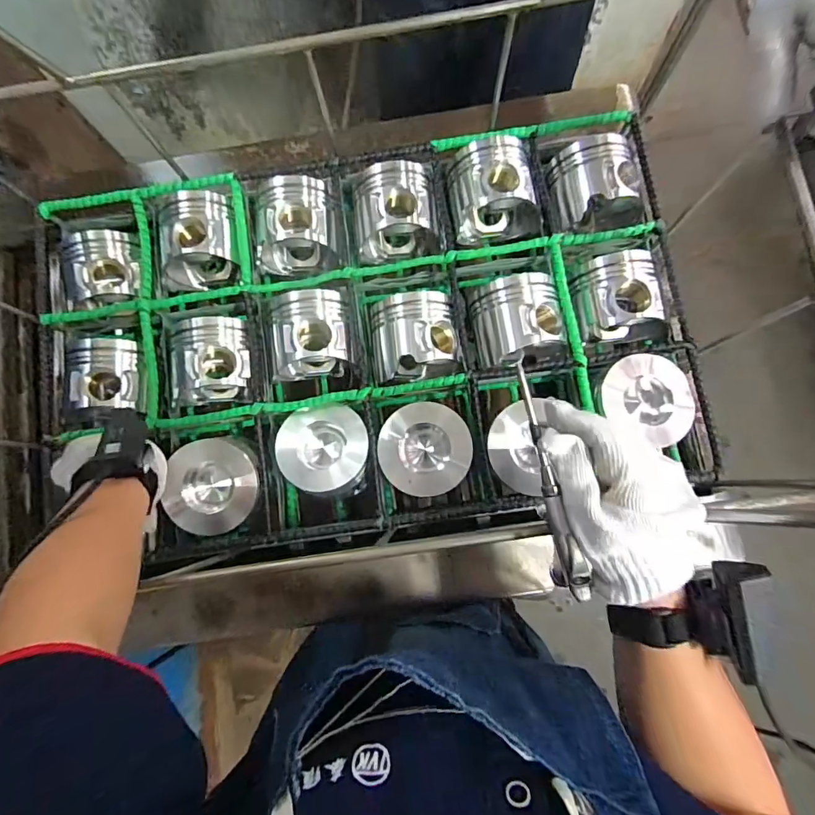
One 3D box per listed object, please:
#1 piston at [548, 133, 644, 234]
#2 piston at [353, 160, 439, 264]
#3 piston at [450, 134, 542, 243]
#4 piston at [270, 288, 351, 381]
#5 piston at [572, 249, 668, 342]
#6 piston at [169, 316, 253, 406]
[{"bbox_3d":[0.243,-0.287,0.613,0.109,0.084,0.114,-13,81,0],"label":"piston"},{"bbox_3d":[-0.019,-0.261,0.627,0.106,0.098,0.105,-9,81,0],"label":"piston"},{"bbox_3d":[0.111,-0.285,0.626,0.110,0.103,0.111,-11,81,0],"label":"piston"},{"bbox_3d":[-0.122,-0.093,0.599,0.099,0.079,0.104,-5,82,1],"label":"piston"},{"bbox_3d":[0.259,-0.137,0.590,0.100,0.088,0.101,-8,81,0],"label":"piston"},{"bbox_3d":[-0.244,-0.062,0.595,0.098,0.085,0.098,-8,81,0],"label":"piston"}]

